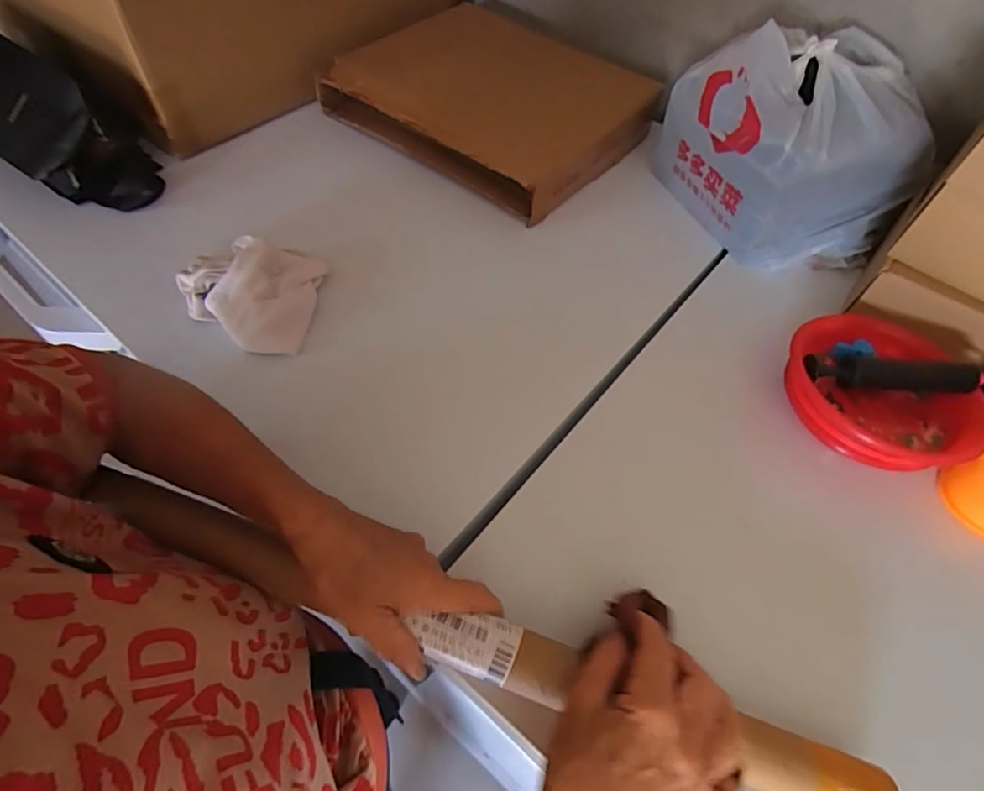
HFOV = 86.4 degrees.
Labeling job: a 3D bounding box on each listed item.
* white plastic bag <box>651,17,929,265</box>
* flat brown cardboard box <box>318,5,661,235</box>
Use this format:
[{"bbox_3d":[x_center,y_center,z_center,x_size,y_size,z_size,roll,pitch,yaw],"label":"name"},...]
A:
[{"bbox_3d":[0.338,-0.291,0.602,0.220,0.179,0.228,-3,55,-7],"label":"white plastic bag"},{"bbox_3d":[-0.001,-0.414,0.732,0.373,0.071,0.302,35,59,19],"label":"flat brown cardboard box"}]

